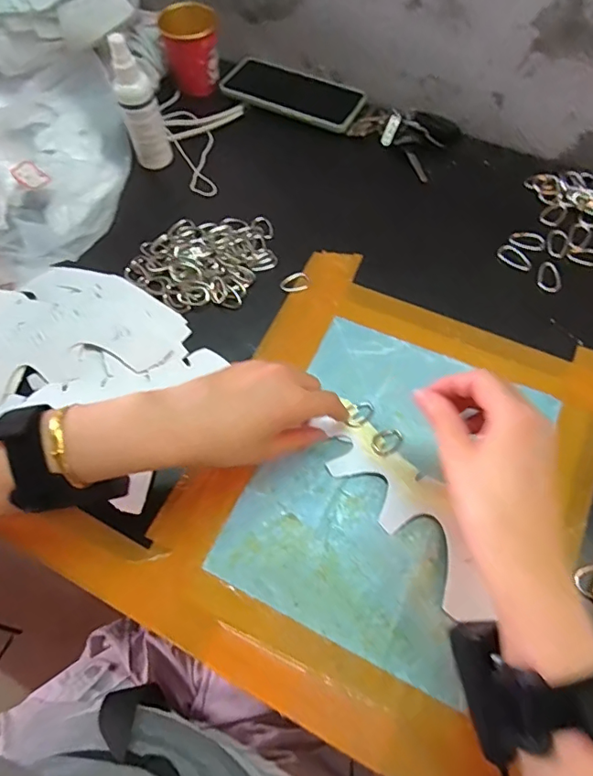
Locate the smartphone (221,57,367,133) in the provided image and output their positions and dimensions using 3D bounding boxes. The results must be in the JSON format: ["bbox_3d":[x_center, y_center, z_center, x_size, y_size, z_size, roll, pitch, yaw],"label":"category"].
[{"bbox_3d":[-0.007,-0.355,0.616,0.172,0.012,0.068,21,66,10],"label":"smartphone"}]

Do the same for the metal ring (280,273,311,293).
[{"bbox_3d":[-0.001,-0.102,0.496,0.029,0.004,0.020,-16,65,-7],"label":"metal ring"}]

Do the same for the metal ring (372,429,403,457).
[{"bbox_3d":[0.074,0.045,0.421,0.029,0.005,0.020,-37,69,-16],"label":"metal ring"}]

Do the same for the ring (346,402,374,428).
[{"bbox_3d":[0.053,0.022,0.432,0.030,0.005,0.018,-38,69,-17],"label":"ring"}]

